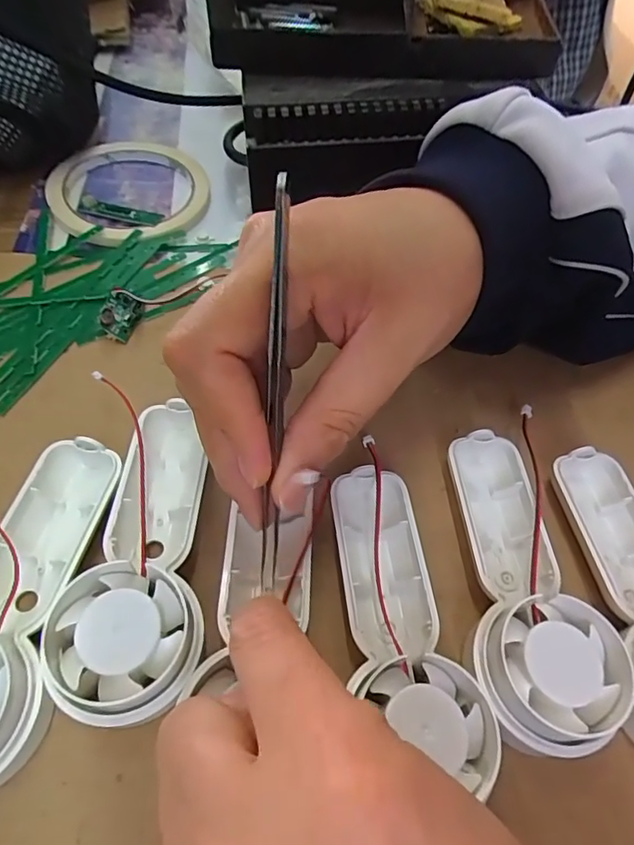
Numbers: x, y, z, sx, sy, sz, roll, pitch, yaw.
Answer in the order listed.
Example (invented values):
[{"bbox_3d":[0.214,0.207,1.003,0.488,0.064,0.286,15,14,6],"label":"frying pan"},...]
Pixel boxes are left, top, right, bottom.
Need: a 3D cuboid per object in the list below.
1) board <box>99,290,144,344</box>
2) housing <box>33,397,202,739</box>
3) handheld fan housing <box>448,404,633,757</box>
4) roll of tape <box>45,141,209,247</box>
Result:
[{"bbox_3d":[-0.093,-0.051,0.246,0.017,0.006,0.022,32,61,-25],"label":"board"},{"bbox_3d":[-0.064,0.041,0.182,0.046,0.028,0.111,-1,55,-7],"label":"housing"},{"bbox_3d":[0.075,0.052,0.189,0.043,0.025,0.113,5,55,-3],"label":"handheld fan housing"},{"bbox_3d":[-0.113,-0.141,0.313,0.091,0.008,0.094,-3,56,-9],"label":"roll of tape"}]

